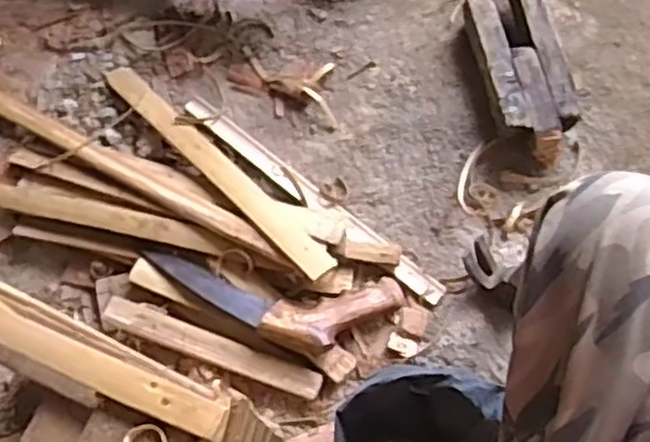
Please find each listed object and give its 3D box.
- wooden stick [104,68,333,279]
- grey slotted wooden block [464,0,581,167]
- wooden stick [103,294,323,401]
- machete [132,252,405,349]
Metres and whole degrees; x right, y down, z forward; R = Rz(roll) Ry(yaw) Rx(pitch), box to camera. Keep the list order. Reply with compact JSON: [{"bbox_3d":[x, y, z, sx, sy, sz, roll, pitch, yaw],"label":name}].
[{"bbox_3d":[-0.132,-0.067,0.854,0.040,0.013,0.380,-39,66,-24],"label":"wooden stick"},{"bbox_3d":[0.231,-0.196,0.887,0.097,0.057,0.259,-11,71,-2],"label":"grey slotted wooden block"},{"bbox_3d":[-0.122,0.137,0.799,0.244,0.023,0.035,20,73,8],"label":"wooden stick"},{"bbox_3d":[-0.061,0.088,0.803,0.288,0.039,0.096,5,71,3],"label":"machete"}]

